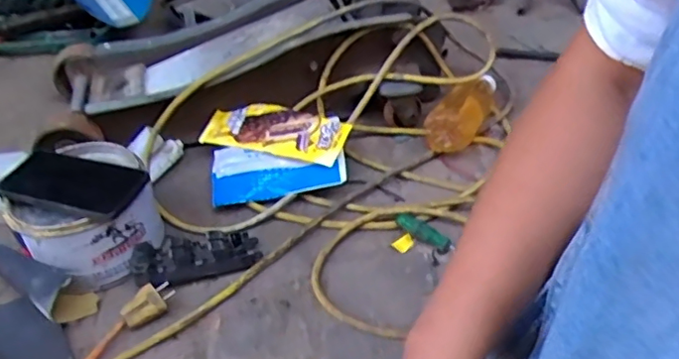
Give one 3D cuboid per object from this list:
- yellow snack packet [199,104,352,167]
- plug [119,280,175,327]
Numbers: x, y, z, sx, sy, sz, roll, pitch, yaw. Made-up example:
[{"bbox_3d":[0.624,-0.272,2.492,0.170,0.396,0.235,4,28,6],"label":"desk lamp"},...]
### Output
[{"bbox_3d":[-0.088,-0.067,0.787,0.200,0.030,0.076,12,42,17],"label":"yellow snack packet"},{"bbox_3d":[-0.205,0.133,0.622,0.055,0.020,0.034,-26,80,-23],"label":"plug"}]

